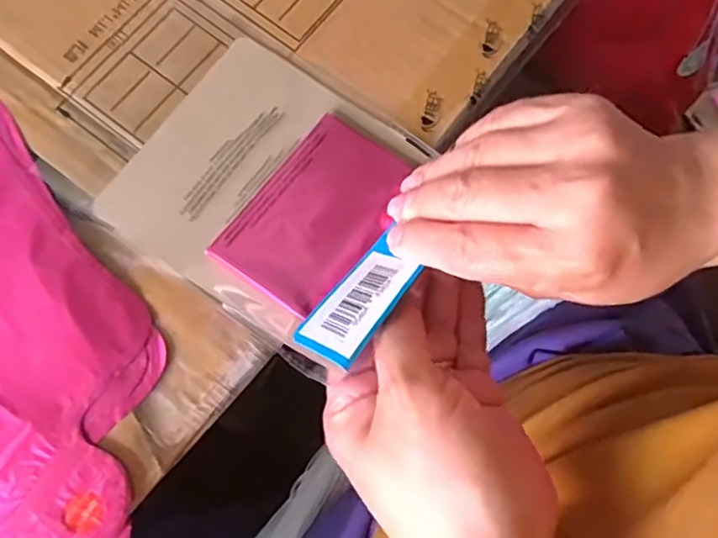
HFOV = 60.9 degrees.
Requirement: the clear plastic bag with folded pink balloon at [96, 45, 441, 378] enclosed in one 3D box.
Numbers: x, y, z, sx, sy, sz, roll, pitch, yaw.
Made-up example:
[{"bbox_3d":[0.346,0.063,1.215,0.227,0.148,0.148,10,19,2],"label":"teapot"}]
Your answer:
[{"bbox_3d":[-0.033,-0.036,0.277,0.148,0.017,0.115,33,73,18],"label":"clear plastic bag with folded pink balloon"}]

